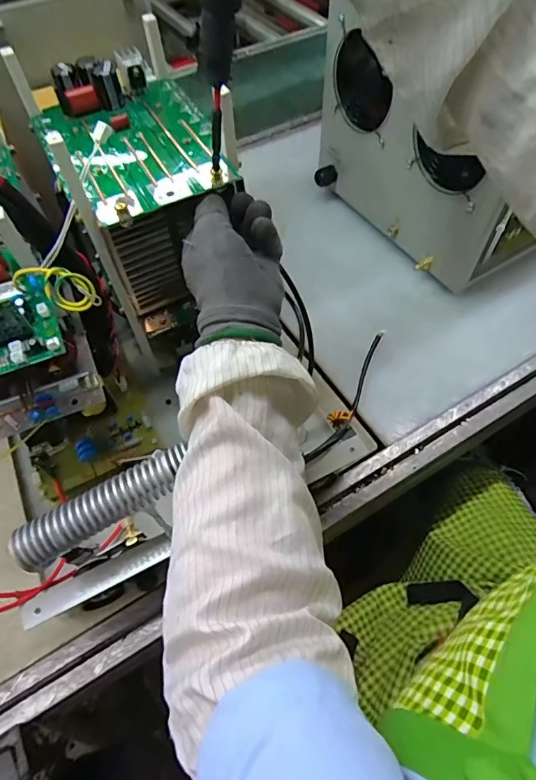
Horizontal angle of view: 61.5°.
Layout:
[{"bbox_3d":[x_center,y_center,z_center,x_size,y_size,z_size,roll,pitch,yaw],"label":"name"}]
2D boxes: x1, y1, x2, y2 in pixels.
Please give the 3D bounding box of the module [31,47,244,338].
[{"bbox_3d":[-0.115,-0.190,0.430,0.132,0.178,0.184,-25,60,-14],"label":"module"}]

